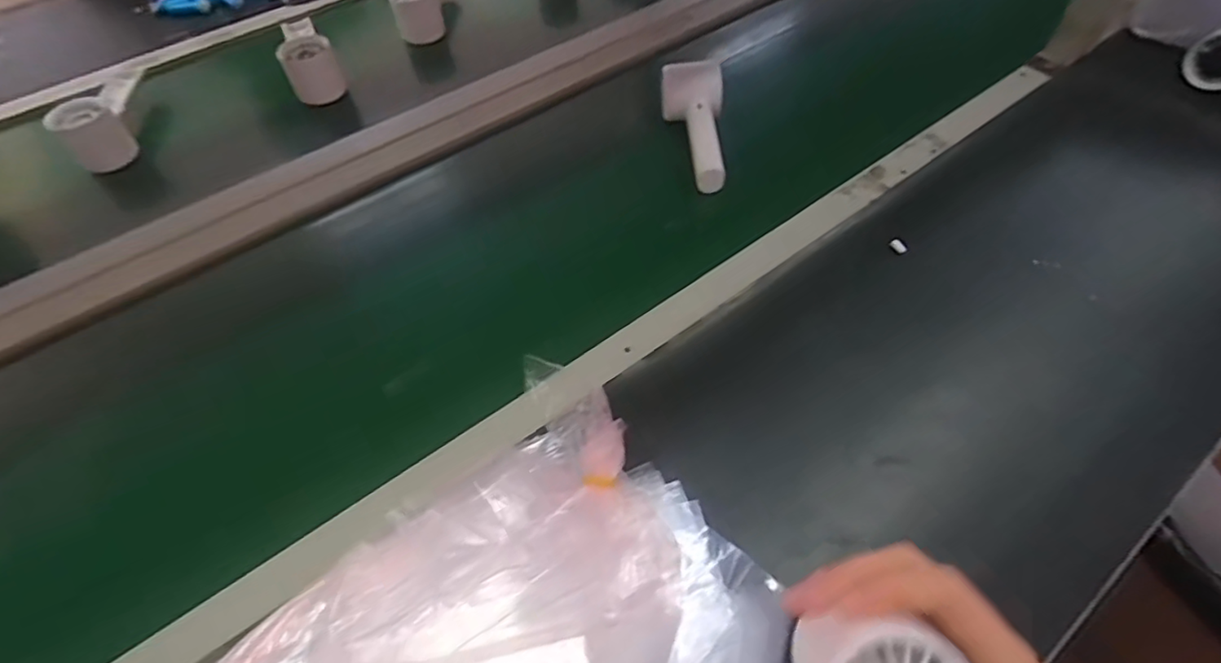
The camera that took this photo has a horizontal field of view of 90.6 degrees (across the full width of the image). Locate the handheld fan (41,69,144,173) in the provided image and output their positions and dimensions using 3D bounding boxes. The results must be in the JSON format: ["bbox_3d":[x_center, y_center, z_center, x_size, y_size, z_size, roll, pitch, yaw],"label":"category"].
[{"bbox_3d":[-0.555,-0.240,0.666,0.057,0.058,0.149,-12,55,-7],"label":"handheld fan"}]

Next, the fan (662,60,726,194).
[{"bbox_3d":[0.084,-0.207,0.601,0.060,0.054,0.140,1,55,2],"label":"fan"}]

